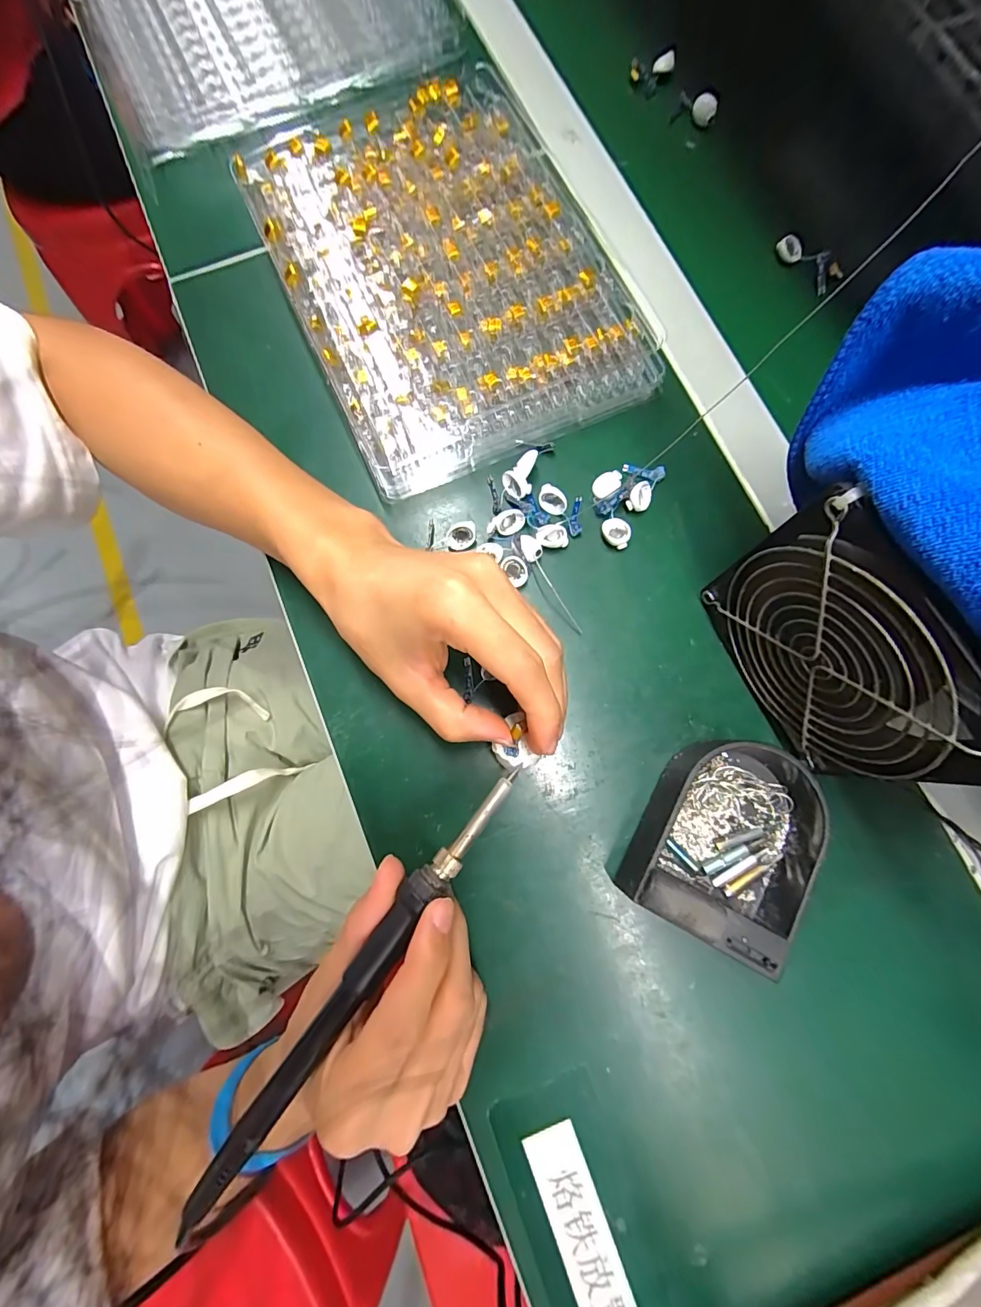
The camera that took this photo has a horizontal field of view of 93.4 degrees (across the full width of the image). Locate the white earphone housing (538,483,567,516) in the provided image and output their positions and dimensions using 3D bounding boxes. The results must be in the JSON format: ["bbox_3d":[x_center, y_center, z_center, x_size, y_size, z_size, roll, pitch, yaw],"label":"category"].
[{"bbox_3d":[0.038,-0.095,0.284,0.018,0.010,0.011,26,81,6],"label":"white earphone housing"}]

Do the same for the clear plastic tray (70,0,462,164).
[{"bbox_3d":[-0.182,-0.516,0.369,0.269,0.027,0.209,-29,80,-4],"label":"clear plastic tray"}]

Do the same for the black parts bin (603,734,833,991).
[{"bbox_3d":[0.128,0.095,0.237,0.089,0.038,0.104,31,81,6],"label":"black parts bin"}]

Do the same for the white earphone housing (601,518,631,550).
[{"bbox_3d":[0.077,-0.075,0.285,0.017,0.008,0.017,0,79,1],"label":"white earphone housing"}]

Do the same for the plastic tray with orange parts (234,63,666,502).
[{"bbox_3d":[-0.031,-0.254,0.307,0.197,0.026,0.264,-25,80,-4],"label":"plastic tray with orange parts"}]

